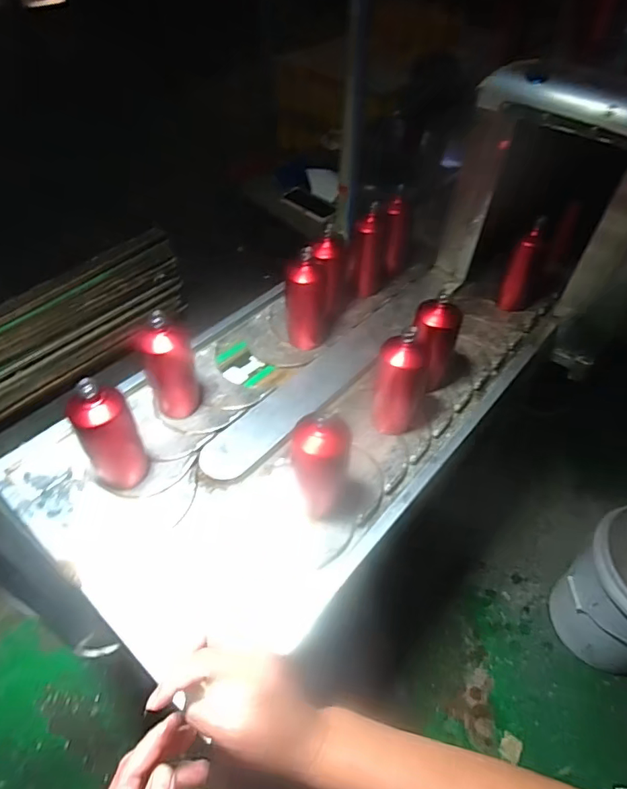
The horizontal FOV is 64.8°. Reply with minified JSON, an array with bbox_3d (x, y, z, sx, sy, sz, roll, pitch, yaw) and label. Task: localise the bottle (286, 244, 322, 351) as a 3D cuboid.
[{"bbox_3d":[-0.013,-0.182,0.966,0.070,0.204,0.061,15,52,11],"label":"bottle"}]

